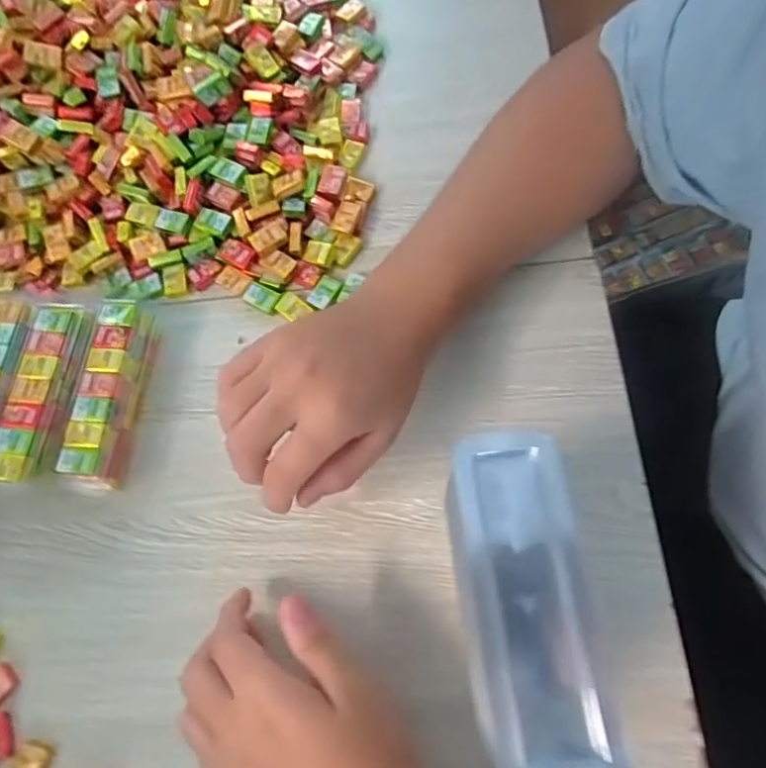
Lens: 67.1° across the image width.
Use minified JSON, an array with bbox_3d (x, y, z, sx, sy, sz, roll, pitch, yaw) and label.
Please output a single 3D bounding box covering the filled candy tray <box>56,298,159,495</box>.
[{"bbox_3d":[-0.189,0.006,0.404,0.035,0.033,0.128,2,70,7],"label":"filled candy tray"}]

